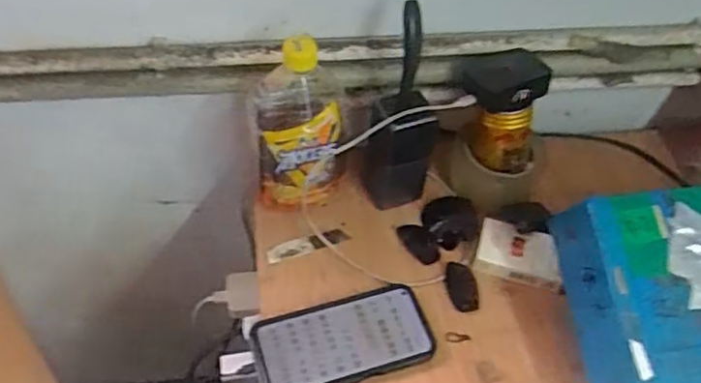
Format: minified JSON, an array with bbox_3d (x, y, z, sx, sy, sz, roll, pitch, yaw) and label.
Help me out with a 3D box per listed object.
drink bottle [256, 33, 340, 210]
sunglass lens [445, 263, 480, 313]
[{"bbox_3d":[-0.052,-0.067,0.660,0.089,0.203,0.092,-5,52,-8],"label":"drink bottle"},{"bbox_3d":[0.112,0.096,0.660,0.029,0.009,0.054,-5,49,-6],"label":"sunglass lens"}]

